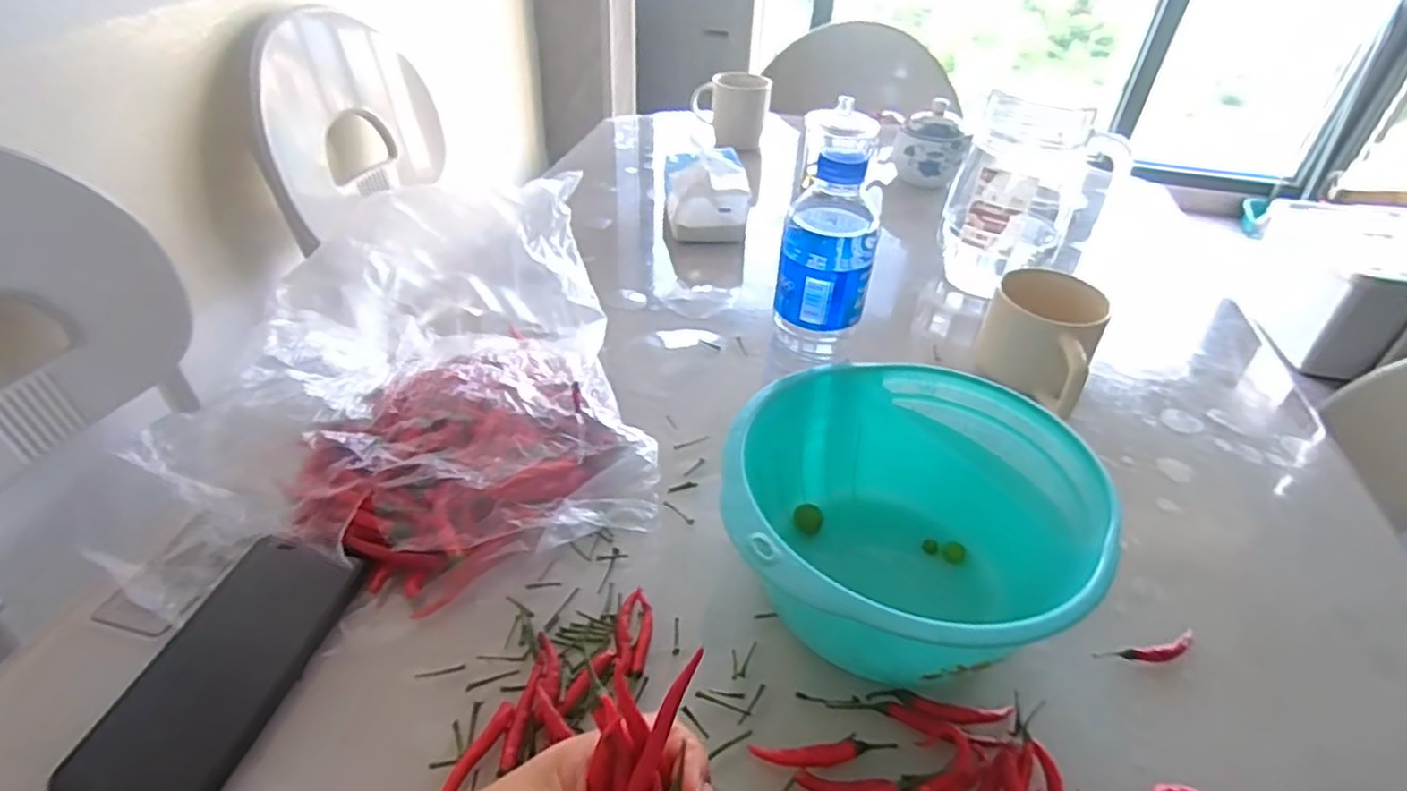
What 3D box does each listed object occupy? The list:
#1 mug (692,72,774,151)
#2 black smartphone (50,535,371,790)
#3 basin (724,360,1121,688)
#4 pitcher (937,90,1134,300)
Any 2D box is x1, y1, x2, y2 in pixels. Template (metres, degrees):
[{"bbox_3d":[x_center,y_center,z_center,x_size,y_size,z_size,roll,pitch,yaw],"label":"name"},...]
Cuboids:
[{"bbox_3d":[0.041,-0.436,1.085,0.117,0.093,0.083,3,39,-1],"label":"mug"},{"bbox_3d":[-0.261,0.145,0.391,0.081,0.017,0.155,9,39,6],"label":"black smartphone"},{"bbox_3d":[0.119,0.080,0.444,0.211,0.106,0.198,2,39,-2],"label":"basin"},{"bbox_3d":[0.329,-0.205,0.733,0.135,0.198,0.141,27,44,26],"label":"pitcher"}]

